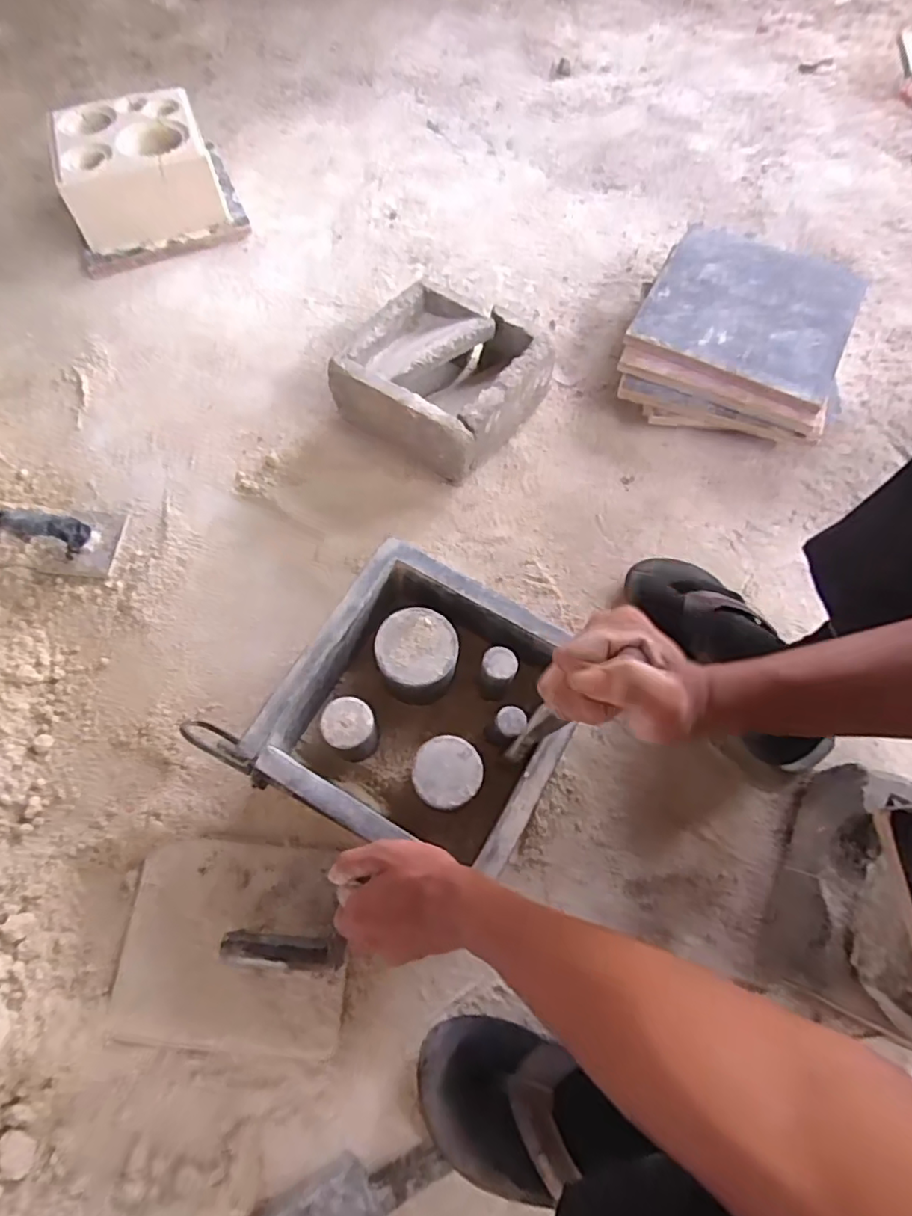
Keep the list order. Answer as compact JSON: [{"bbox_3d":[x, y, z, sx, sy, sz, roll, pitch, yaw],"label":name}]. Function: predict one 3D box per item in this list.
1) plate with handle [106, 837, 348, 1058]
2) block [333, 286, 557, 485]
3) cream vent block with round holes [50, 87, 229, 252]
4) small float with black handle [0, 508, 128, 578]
[{"bbox_3d":[-0.199,0.297,0.521,0.200,0.063,0.164,6,67,0],"label":"plate with handle"},{"bbox_3d":[-0.016,-0.286,0.745,0.195,0.102,0.196,36,70,12],"label":"block"},{"bbox_3d":[-0.456,-0.625,0.852,0.197,0.118,0.169,-20,65,-8],"label":"cream vent block with round holes"},{"bbox_3d":[-0.480,-0.092,0.683,0.152,0.060,0.085,5,67,0],"label":"small float with black handle"}]

